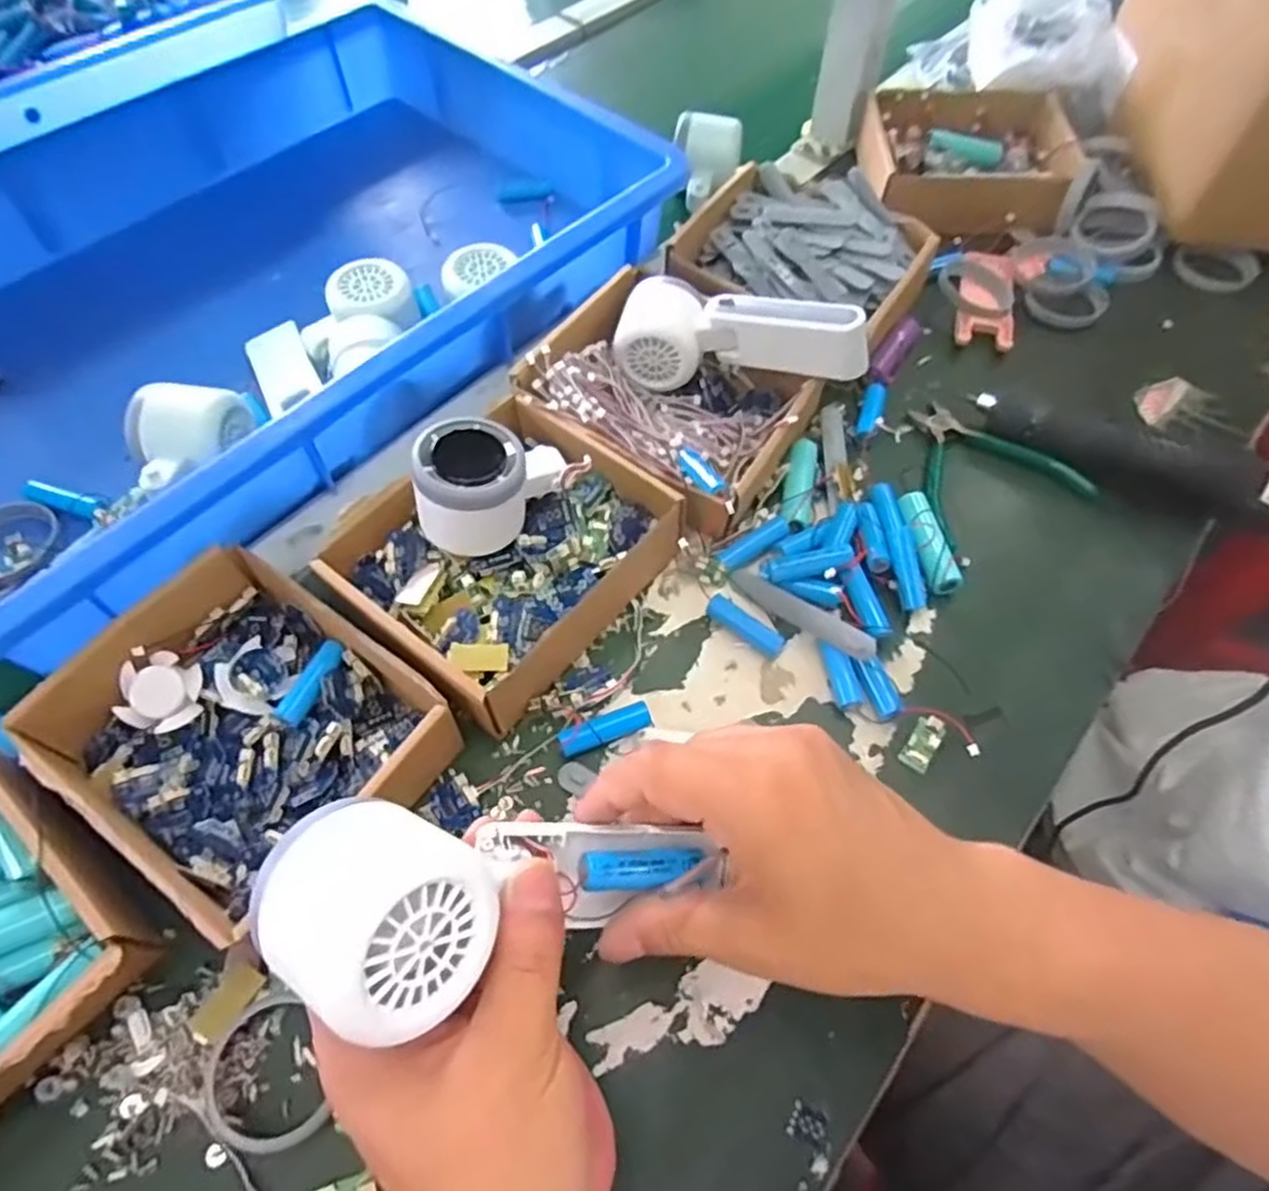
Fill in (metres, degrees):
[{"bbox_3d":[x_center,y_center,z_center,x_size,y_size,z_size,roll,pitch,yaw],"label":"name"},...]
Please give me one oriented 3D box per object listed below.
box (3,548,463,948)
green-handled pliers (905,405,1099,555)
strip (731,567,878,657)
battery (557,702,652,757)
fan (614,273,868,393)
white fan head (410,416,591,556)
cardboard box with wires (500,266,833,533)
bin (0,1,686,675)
[{"bbox_3d":[-0.196,0.067,0.378,0.169,0.045,0.136,34,65,18],"label":"box"},{"bbox_3d":[0.226,-0.090,0.498,0.108,0.018,0.109,-17,61,-11],"label":"green-handled pliers"},{"bbox_3d":[0.096,0.011,0.433,0.096,0.018,0.011,33,65,31],"label":"strip"},{"bbox_3d":[-0.015,0.073,0.401,0.049,0.015,0.014,-18,61,-11],"label":"battery"},{"bbox_3d":[0.069,-0.172,0.488,0.164,0.051,0.061,10,61,21],"label":"fan"},{"bbox_3d":[-0.078,-0.068,0.412,0.093,0.055,0.055,-35,66,-19],"label":"white fan head"},{"bbox_3d":[0.024,-0.127,0.492,0.166,0.053,0.144,30,64,16],"label":"cardboard box with wires"},{"bbox_3d":[-0.296,-0.238,0.571,0.423,0.150,0.566,35,65,18],"label":"bin"}]

